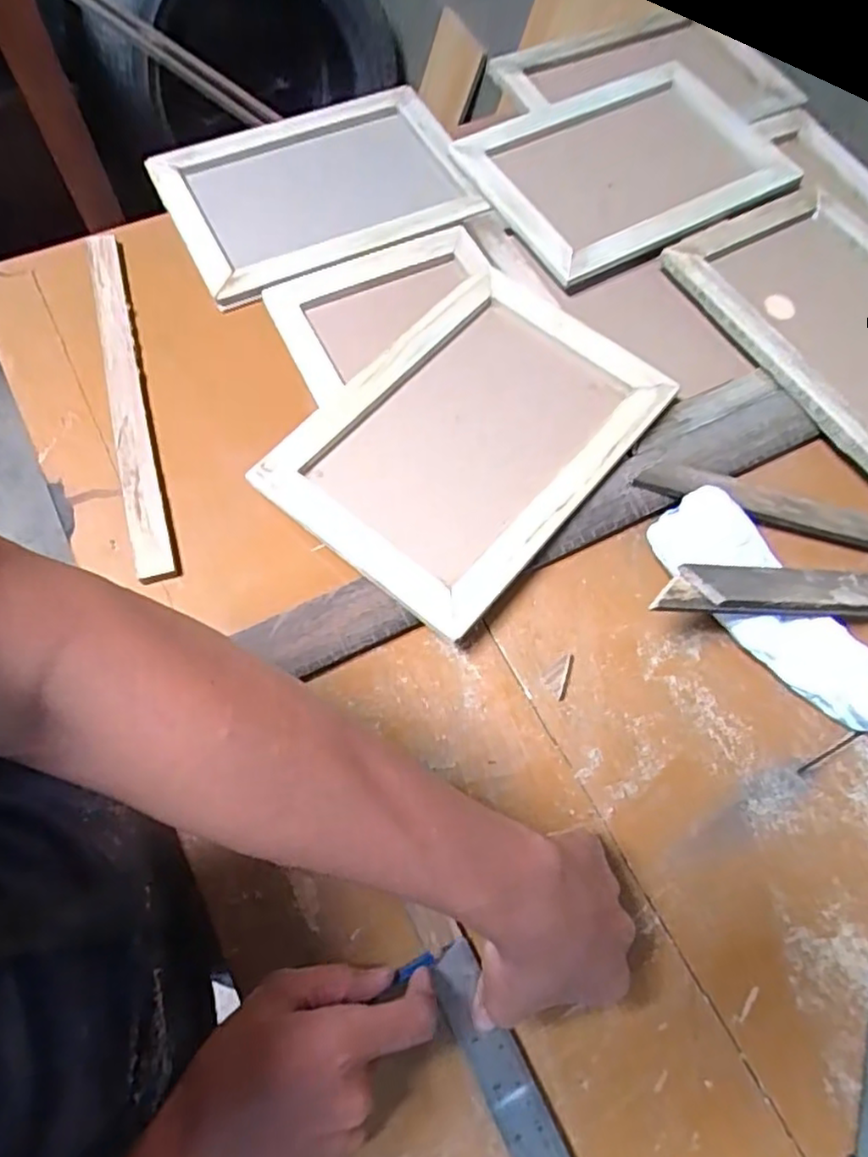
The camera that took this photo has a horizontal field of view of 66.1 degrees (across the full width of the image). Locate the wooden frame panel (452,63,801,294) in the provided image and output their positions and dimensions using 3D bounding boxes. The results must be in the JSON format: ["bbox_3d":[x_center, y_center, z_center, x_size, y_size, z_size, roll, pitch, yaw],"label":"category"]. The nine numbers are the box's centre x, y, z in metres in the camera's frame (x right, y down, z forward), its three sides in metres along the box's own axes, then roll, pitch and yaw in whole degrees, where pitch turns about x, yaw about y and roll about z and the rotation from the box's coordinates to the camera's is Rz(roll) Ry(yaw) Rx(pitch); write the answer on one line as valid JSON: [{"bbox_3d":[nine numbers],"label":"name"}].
[{"bbox_3d":[0.189,-0.421,0.671,0.281,0.027,0.223,-25,70,-14],"label":"wooden frame panel"}]

